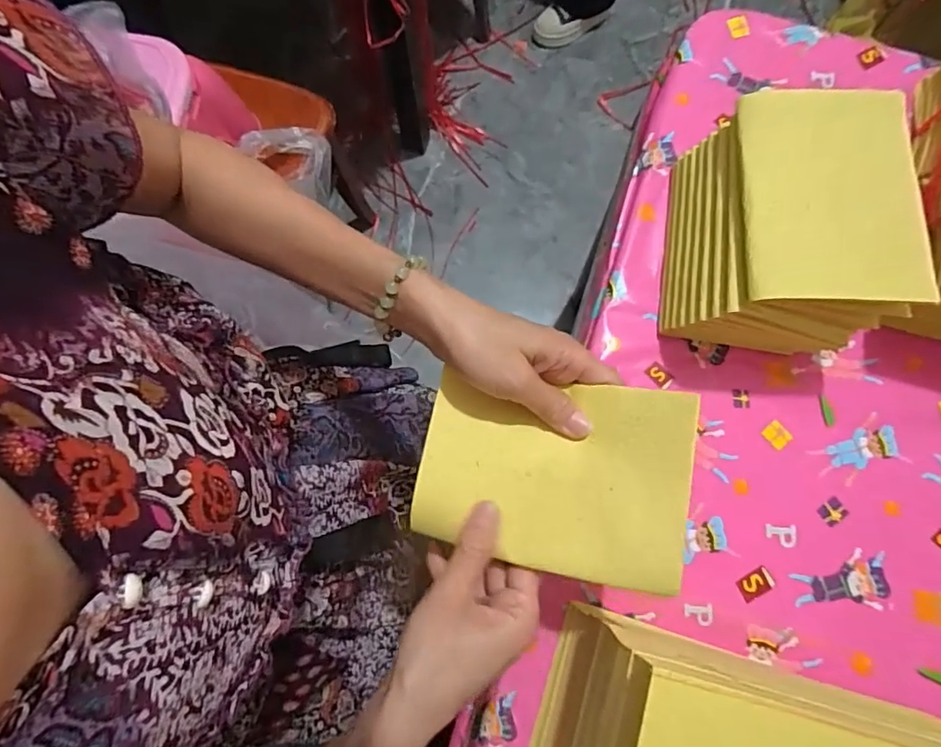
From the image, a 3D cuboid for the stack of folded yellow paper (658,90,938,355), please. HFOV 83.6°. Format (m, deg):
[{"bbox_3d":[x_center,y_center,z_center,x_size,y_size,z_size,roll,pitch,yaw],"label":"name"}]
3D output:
[{"bbox_3d":[0.236,-0.113,0.408,0.130,0.115,0.162,7,79,0],"label":"stack of folded yellow paper"}]

